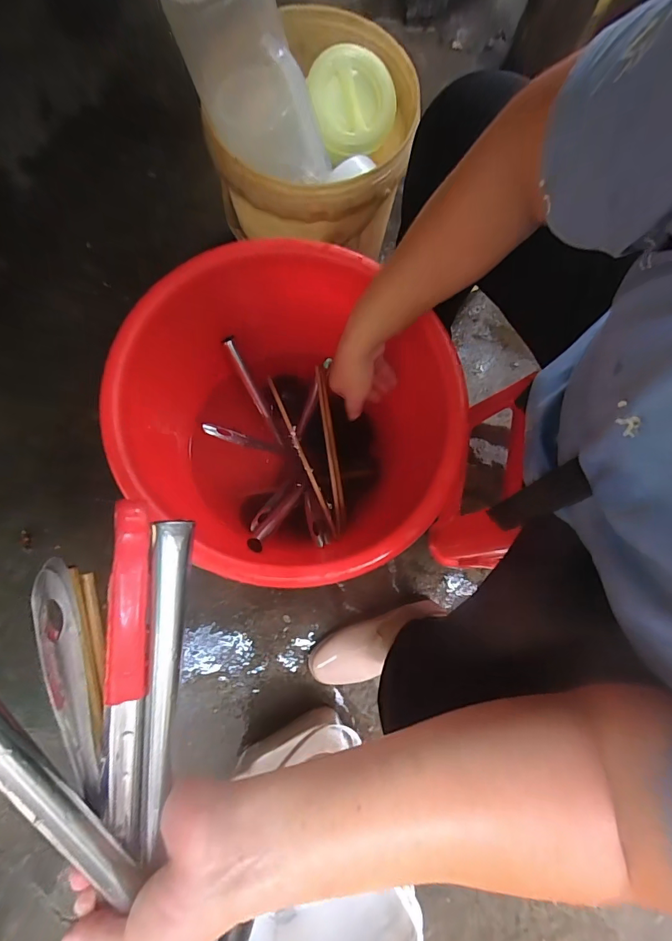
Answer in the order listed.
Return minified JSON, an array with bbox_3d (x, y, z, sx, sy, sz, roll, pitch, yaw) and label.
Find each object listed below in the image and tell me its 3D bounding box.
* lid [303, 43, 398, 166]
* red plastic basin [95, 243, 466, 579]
[{"bbox_3d":[0.019,-0.519,0.594,0.122,0.027,0.135,38,85,-28],"label":"lid"},{"bbox_3d":[-0.056,-0.038,0.573,0.342,0.300,0.366,0,76,-1],"label":"red plastic basin"}]

